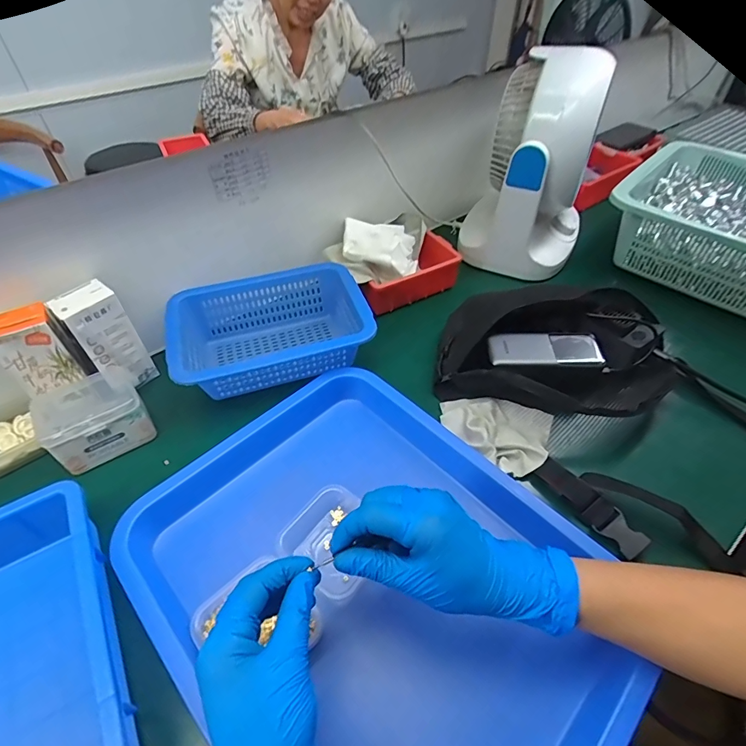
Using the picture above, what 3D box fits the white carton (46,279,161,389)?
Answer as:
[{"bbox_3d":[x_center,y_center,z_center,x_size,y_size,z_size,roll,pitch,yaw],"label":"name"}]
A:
[{"bbox_3d":[-0.292,-0.035,0.480,0.055,0.123,0.034,-34,57,-28],"label":"white carton"}]

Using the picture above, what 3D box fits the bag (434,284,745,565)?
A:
[{"bbox_3d":[0.254,0.007,0.479,0.266,0.071,0.353,-31,56,-25],"label":"bag"}]

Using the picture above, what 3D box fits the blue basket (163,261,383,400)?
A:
[{"bbox_3d":[-0.123,-0.049,0.533,0.225,0.074,0.156,-14,50,-14],"label":"blue basket"}]

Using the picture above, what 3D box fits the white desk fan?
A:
[{"bbox_3d":[0.244,-0.302,0.633,0.167,0.250,0.190,21,51,17],"label":"white desk fan"}]

